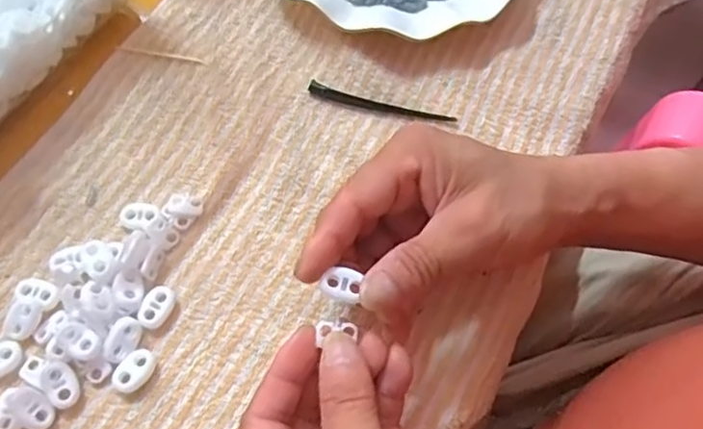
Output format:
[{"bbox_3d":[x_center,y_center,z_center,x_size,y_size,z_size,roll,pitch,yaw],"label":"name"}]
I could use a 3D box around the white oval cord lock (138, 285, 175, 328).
[{"bbox_3d":[-0.099,0.047,0.326,0.014,0.007,0.022,20,64,6],"label":"white oval cord lock"}]

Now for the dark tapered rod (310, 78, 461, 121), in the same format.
[{"bbox_3d":[0.018,-0.067,0.387,0.090,0.005,0.011,15,64,3],"label":"dark tapered rod"}]

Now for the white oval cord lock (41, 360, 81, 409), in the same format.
[{"bbox_3d":[-0.139,0.081,0.306,0.014,0.006,0.022,-37,72,-19],"label":"white oval cord lock"}]

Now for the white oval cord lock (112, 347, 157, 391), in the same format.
[{"bbox_3d":[-0.106,0.076,0.312,0.015,0.006,0.022,39,68,14],"label":"white oval cord lock"}]

